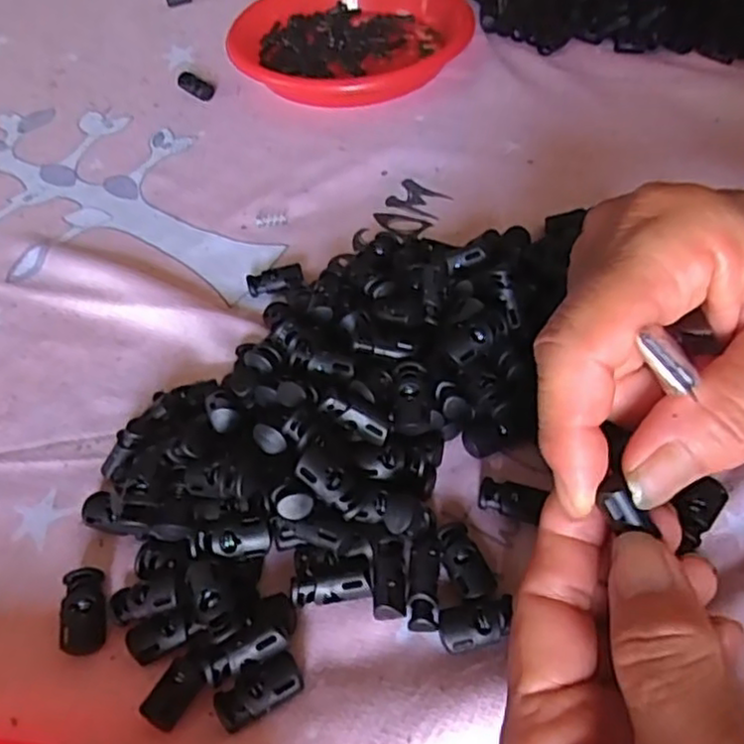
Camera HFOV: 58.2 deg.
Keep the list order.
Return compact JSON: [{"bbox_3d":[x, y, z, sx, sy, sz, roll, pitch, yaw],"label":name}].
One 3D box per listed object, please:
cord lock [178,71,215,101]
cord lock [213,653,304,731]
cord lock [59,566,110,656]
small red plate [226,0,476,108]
[{"bbox_3d":[-0.121,-0.197,0.457,0.034,0.010,0.014,32,61,24],"label":"cord lock"},{"bbox_3d":[-0.036,0.100,0.211,0.027,0.008,0.014,-24,55,-15],"label":"cord lock"},{"bbox_3d":[-0.099,0.083,0.233,0.014,0.009,0.027,-9,53,-4],"label":"cord lock"},{"bbox_3d":[-0.016,-0.233,0.467,0.153,0.024,0.152,-1,53,2],"label":"small red plate"}]

